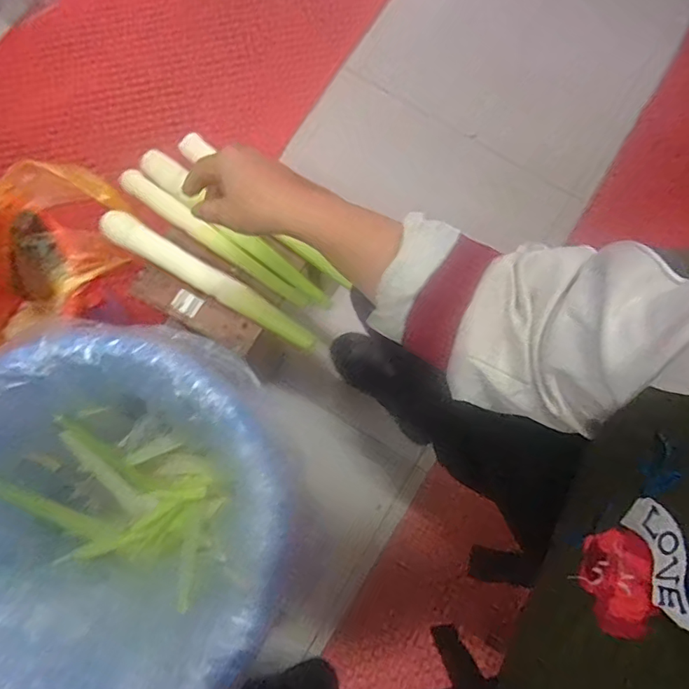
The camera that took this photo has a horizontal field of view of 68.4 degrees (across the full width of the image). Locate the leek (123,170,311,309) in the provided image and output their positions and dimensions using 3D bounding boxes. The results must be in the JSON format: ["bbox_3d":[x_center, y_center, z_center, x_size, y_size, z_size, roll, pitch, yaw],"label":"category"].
[{"bbox_3d":[-0.169,-0.138,0.656,0.295,0.021,0.027,34,79,6],"label":"leek"}]

